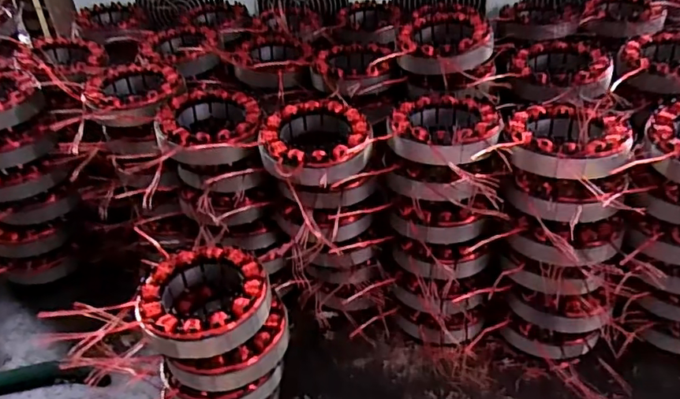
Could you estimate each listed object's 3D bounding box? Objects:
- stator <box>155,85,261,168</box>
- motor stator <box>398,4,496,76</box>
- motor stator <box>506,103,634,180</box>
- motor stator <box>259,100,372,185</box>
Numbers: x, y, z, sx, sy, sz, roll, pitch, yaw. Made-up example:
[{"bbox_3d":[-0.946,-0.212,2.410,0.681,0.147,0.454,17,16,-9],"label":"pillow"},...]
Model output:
[{"bbox_3d":[-0.106,-0.057,0.441,0.082,0.035,0.097,-14,38,-13],"label":"stator"},{"bbox_3d":[0.096,-0.142,0.494,0.087,0.038,0.095,5,38,11],"label":"motor stator"},{"bbox_3d":[0.168,-0.046,0.395,0.085,0.026,0.084,20,43,28],"label":"motor stator"},{"bbox_3d":[-0.020,-0.045,0.421,0.083,0.028,0.088,-2,37,2],"label":"motor stator"}]

